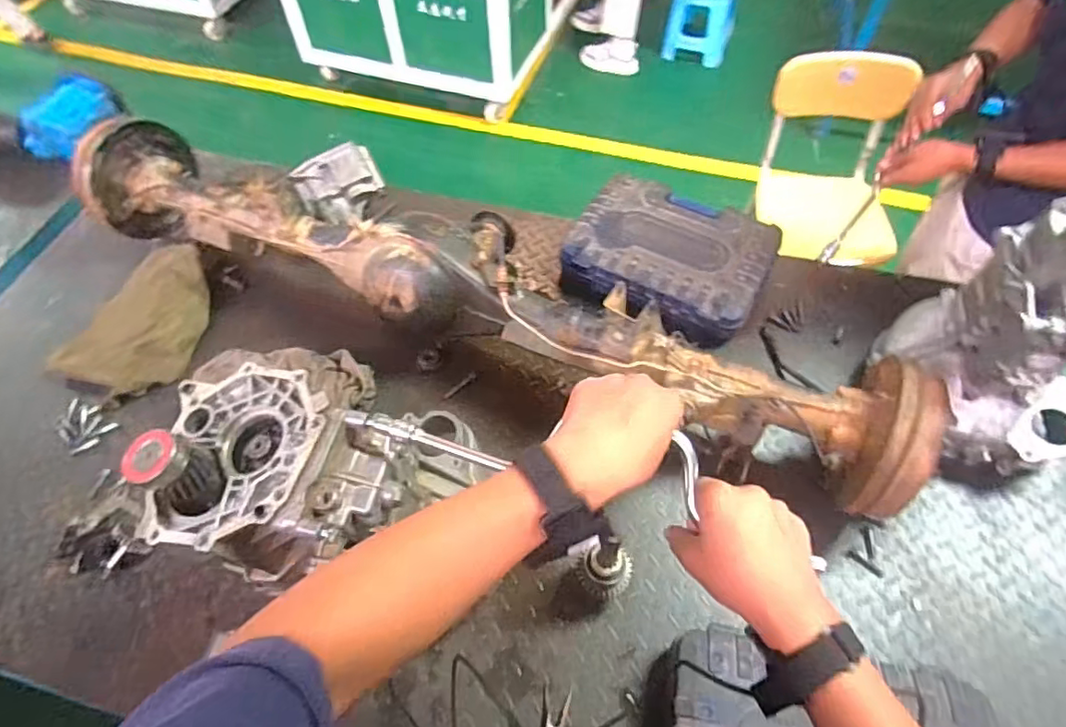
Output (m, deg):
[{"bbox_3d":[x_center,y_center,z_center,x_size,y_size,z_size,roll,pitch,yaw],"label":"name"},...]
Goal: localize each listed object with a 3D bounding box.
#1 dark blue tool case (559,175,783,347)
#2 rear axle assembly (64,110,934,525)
[{"bbox_3d":[0.259,-0.204,1.130,0.369,0.084,0.273,24,62,17],"label":"dark blue tool case"},{"bbox_3d":[-0.118,-0.118,0.998,1.428,0.232,0.231,19,61,15],"label":"rear axle assembly"}]

